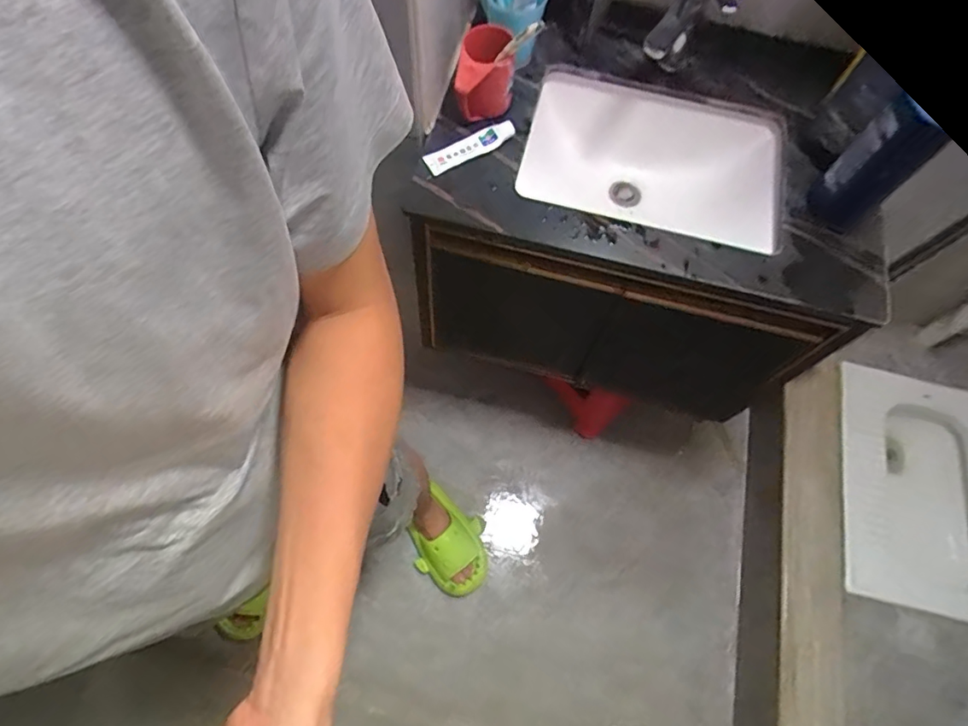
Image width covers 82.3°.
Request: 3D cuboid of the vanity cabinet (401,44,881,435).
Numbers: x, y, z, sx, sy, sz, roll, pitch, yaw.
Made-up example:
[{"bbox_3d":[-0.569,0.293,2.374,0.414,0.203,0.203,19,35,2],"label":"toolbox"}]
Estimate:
[{"bbox_3d":[0.267,-0.193,1.035,0.659,0.505,0.372,15,67,4],"label":"vanity cabinet"}]

